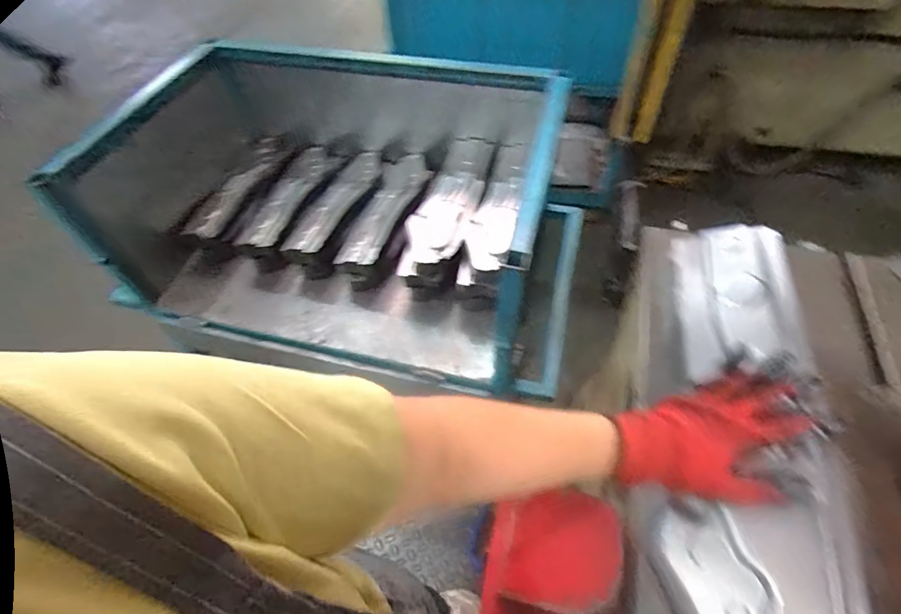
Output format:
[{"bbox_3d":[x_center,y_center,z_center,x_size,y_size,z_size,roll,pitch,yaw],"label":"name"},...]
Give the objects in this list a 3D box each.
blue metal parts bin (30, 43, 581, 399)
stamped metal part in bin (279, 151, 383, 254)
[{"bbox_3d":[-0.298,-0.346,1.277,1.109,0.424,0.882,17,57,14],"label":"blue metal parts bin"},{"bbox_3d":[-0.351,-0.321,1.377,0.148,0.056,0.475,19,57,16],"label":"stamped metal part in bin"}]

